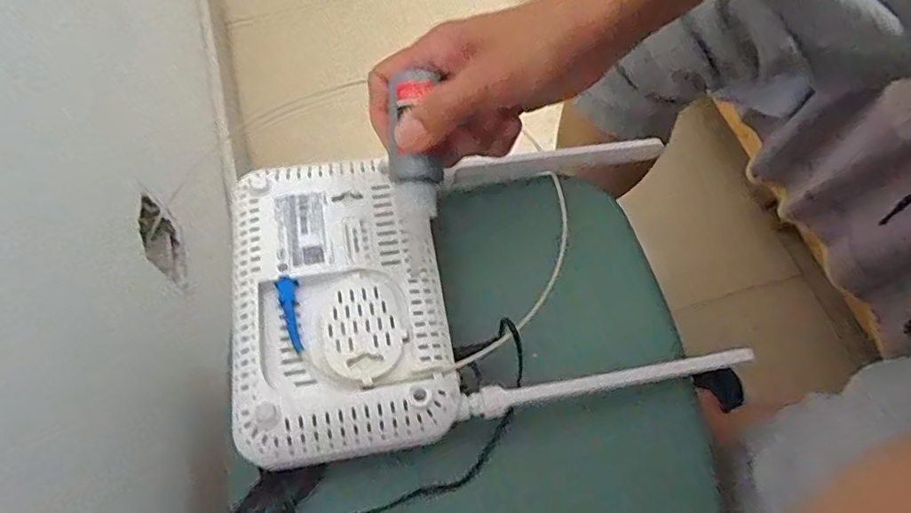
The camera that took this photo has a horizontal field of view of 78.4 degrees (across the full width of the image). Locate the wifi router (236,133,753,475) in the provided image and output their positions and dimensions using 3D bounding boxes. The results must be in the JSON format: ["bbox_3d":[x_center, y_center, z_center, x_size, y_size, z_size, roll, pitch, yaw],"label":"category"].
[{"bbox_3d":[0.009,0.009,0.342,0.276,0.047,0.178,-13,66,-6],"label":"wifi router"}]

